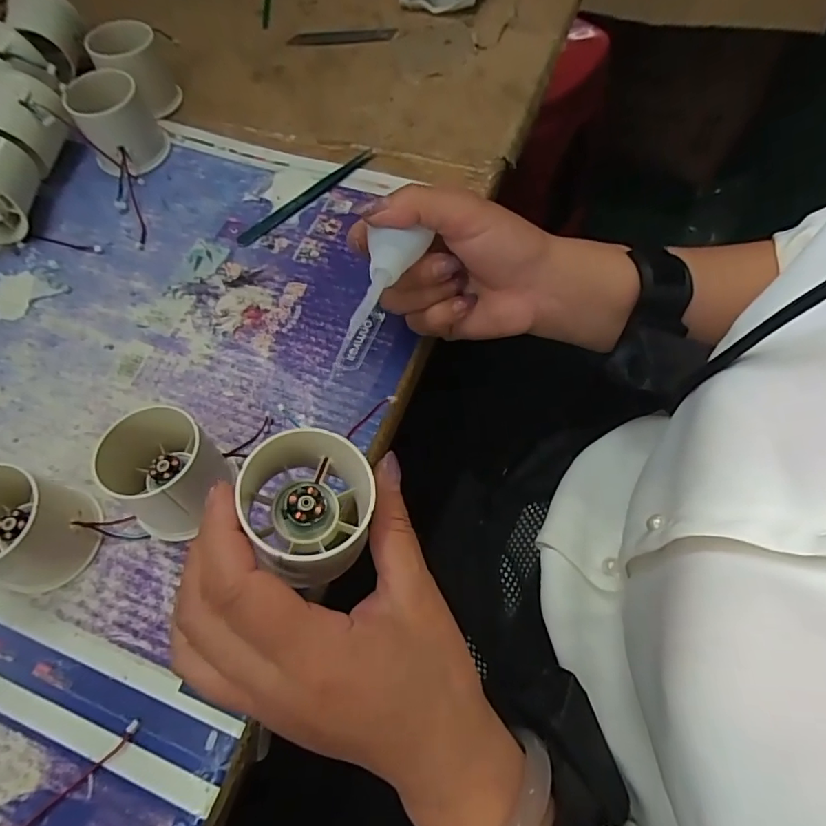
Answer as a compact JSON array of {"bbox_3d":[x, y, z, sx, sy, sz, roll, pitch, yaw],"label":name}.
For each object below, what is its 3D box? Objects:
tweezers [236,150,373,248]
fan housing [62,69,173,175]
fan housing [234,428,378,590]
[{"bbox_3d":[-0.079,-0.162,0.390,0.124,0.007,0.012,-40,70,-17],"label":"tweezers"},{"bbox_3d":[-0.218,-0.214,0.393,0.053,0.052,0.048,-29,67,-13],"label":"fan housing"},{"bbox_3d":[-0.037,0.038,0.208,0.047,0.042,0.055,-19,65,-8],"label":"fan housing"}]

